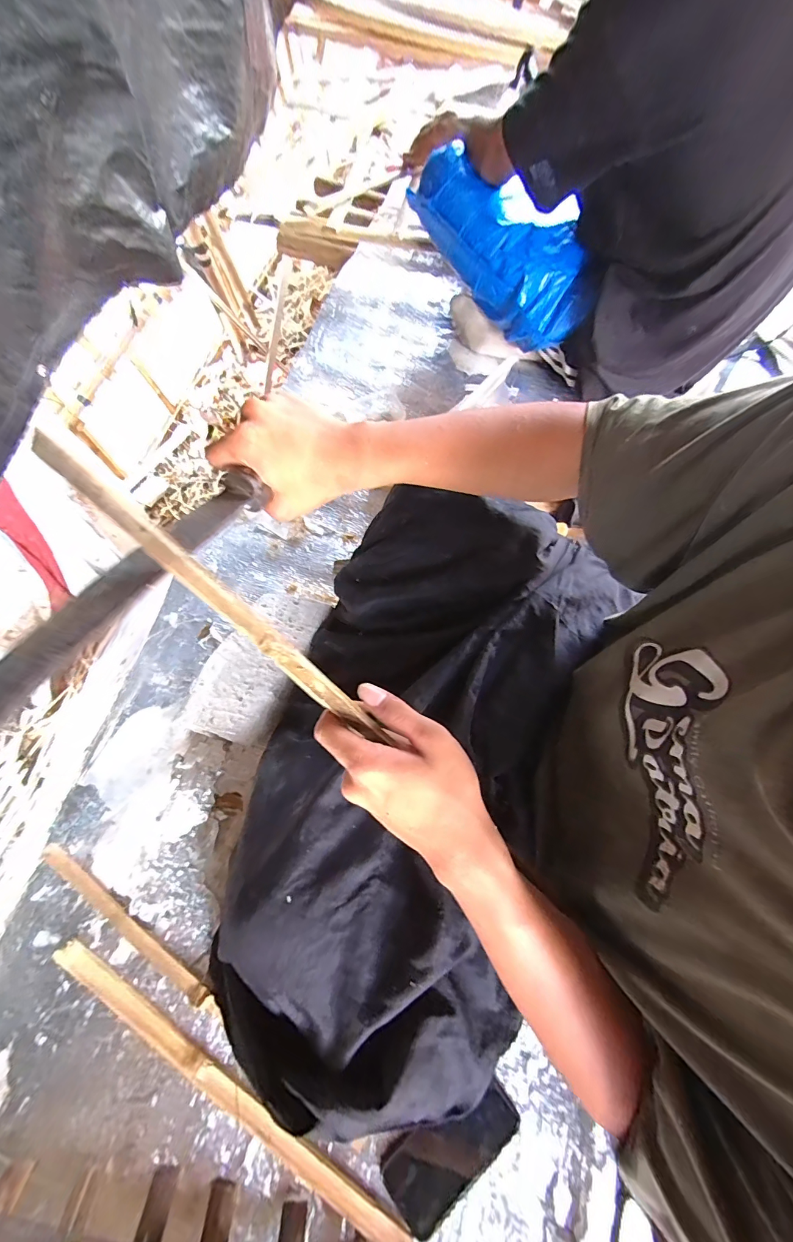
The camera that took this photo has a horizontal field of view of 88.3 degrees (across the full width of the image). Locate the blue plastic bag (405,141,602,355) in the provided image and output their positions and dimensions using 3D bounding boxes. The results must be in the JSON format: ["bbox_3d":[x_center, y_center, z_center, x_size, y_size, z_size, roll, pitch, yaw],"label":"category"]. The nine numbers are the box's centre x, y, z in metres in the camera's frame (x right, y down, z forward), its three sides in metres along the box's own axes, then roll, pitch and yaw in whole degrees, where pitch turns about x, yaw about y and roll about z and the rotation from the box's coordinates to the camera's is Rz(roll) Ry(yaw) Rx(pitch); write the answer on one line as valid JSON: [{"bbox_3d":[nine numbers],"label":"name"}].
[{"bbox_3d":[0.183,-0.642,0.722,0.098,0.163,0.359,-40,77,-13],"label":"blue plastic bag"}]

